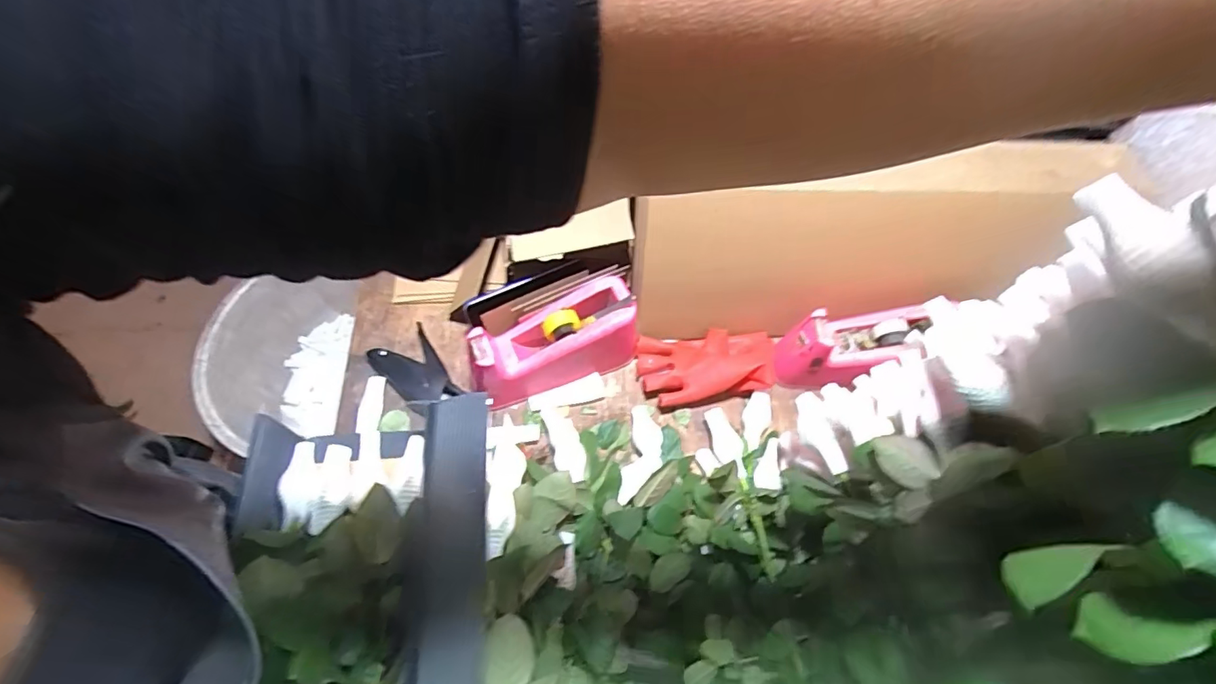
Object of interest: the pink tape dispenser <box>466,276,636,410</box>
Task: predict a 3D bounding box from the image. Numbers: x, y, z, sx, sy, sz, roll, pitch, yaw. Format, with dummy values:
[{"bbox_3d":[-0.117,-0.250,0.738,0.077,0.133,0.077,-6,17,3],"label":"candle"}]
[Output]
[{"bbox_3d":[-0.067,0.001,0.622,0.192,0.098,0.076,-18,64,-11],"label":"pink tape dispenser"}]

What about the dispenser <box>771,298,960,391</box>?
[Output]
[{"bbox_3d":[0.289,0.000,0.617,0.185,0.092,0.078,-19,63,9],"label":"dispenser"}]

